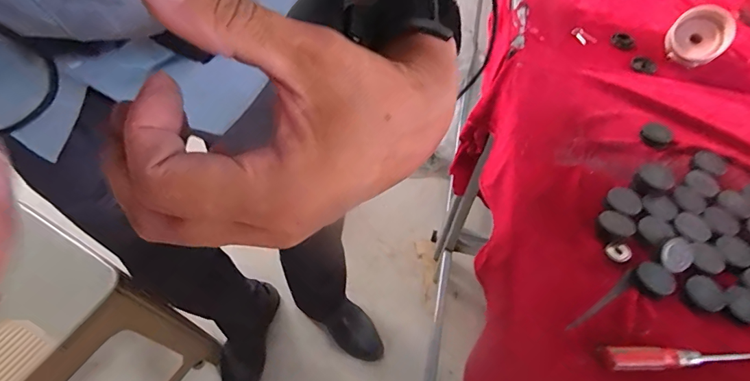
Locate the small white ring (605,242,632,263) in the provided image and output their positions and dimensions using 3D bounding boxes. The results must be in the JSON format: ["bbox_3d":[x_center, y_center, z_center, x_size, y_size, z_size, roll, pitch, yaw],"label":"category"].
[{"bbox_3d":[0.232,0.059,0.404,0.021,0.005,0.019,40,90,25],"label":"small white ring"}]

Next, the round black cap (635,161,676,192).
[{"bbox_3d":[0.290,-0.010,0.444,0.032,0.025,0.033,3,54,-4],"label":"round black cap"}]

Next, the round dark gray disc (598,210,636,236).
[{"bbox_3d":[0.237,0.032,0.415,0.025,0.005,0.032,-32,63,-25],"label":"round dark gray disc"}]

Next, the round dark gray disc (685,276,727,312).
[{"bbox_3d":[0.297,0.092,0.381,0.028,0.006,0.032,-23,59,-20],"label":"round dark gray disc"}]

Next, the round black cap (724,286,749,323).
[{"bbox_3d":[0.326,0.101,0.374,0.029,0.005,0.032,-21,59,-19],"label":"round black cap"}]

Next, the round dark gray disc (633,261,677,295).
[{"bbox_3d":[0.255,0.080,0.386,0.034,0.004,0.028,7,70,10],"label":"round dark gray disc"}]

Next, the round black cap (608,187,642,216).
[{"bbox_3d":[0.254,0.010,0.430,0.032,0.004,0.035,3,54,-4],"label":"round black cap"}]

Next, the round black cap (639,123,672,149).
[{"bbox_3d":[0.328,-0.064,0.495,0.035,0.009,0.032,3,54,-4],"label":"round black cap"}]

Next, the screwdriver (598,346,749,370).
[{"bbox_3d":[0.256,0.138,0.344,0.141,0.016,0.017,3,54,-3],"label":"screwdriver"}]

